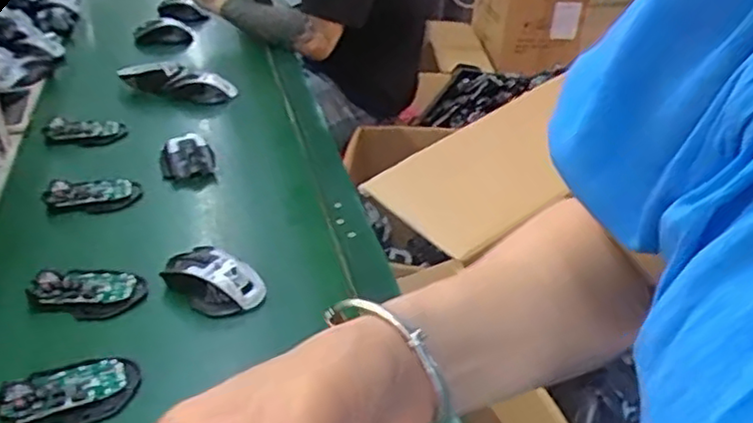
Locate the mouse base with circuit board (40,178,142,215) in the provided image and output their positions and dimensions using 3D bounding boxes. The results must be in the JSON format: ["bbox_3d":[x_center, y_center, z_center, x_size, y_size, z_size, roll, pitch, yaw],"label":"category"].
[{"bbox_3d":[-0.370,-0.019,0.872,0.117,0.034,0.046,-11,35,-21],"label":"mouse base with circuit board"}]

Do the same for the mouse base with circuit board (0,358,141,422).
[{"bbox_3d":[-0.274,0.159,0.594,0.113,0.028,0.064,-6,34,-13],"label":"mouse base with circuit board"}]

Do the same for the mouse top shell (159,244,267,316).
[{"bbox_3d":[-0.177,0.075,0.725,0.107,0.040,0.071,24,38,29],"label":"mouse top shell"}]

